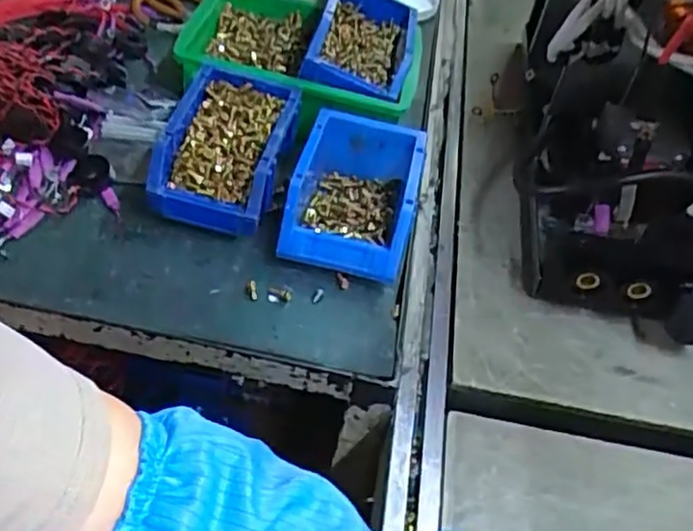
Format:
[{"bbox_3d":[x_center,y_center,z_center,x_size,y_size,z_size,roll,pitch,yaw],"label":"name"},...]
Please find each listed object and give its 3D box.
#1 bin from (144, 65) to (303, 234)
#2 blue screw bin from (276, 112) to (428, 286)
[{"bbox_3d":[-0.113,-0.109,0.641,0.110,0.078,0.161,14,47,3],"label":"bin"},{"bbox_3d":[0.008,-0.067,0.620,0.111,0.063,0.157,12,47,2],"label":"blue screw bin"}]

